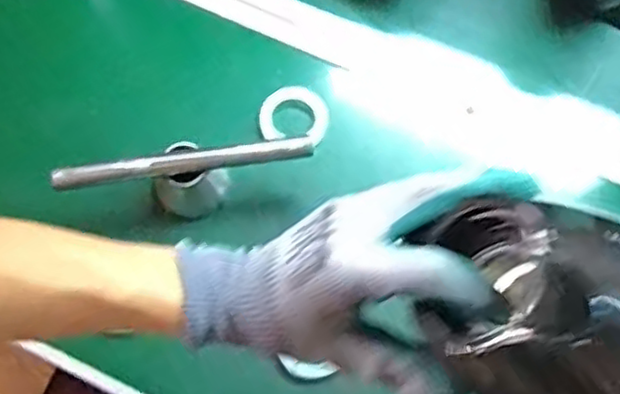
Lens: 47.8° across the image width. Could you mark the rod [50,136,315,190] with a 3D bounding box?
[{"bbox_3d":[-0.097,-0.026,0.538,0.197,0.014,0.015,-8,73,-2],"label":"rod"}]

